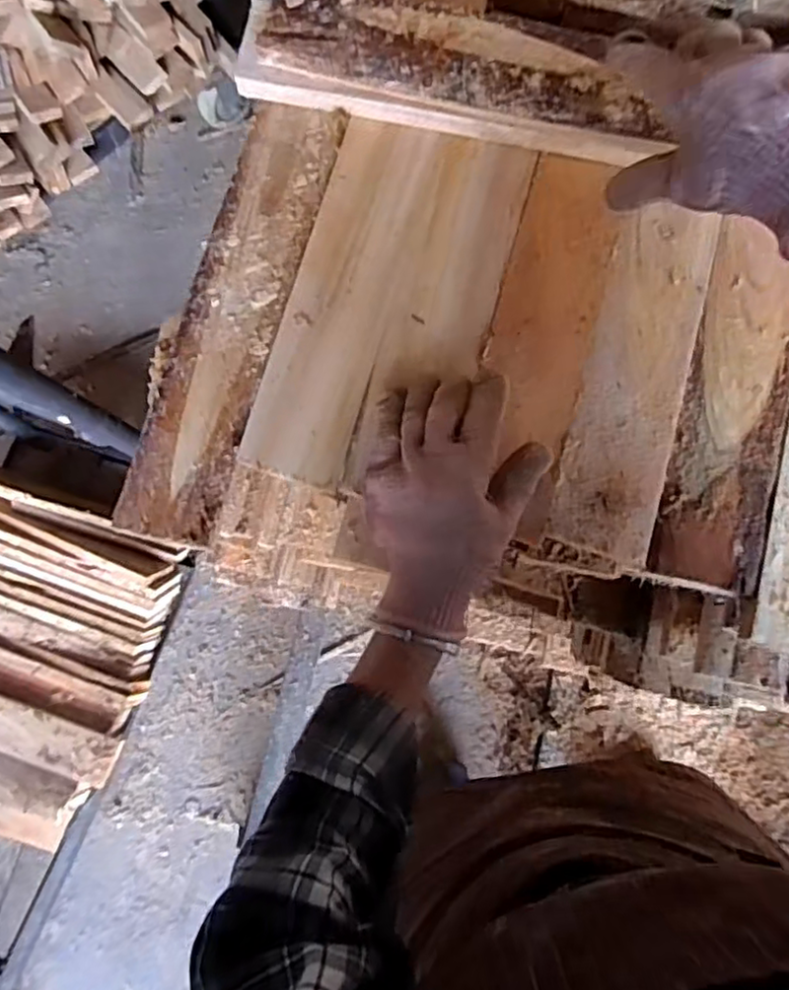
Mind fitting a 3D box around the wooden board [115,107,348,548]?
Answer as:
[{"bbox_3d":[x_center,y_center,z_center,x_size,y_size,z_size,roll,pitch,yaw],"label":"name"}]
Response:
[{"bbox_3d":[-0.122,-0.136,0.477,0.082,0.011,0.338,15,80,4],"label":"wooden board"}]

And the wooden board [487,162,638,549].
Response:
[{"bbox_3d":[0.112,-0.112,0.466,0.079,0.009,0.283,10,79,3],"label":"wooden board"}]

